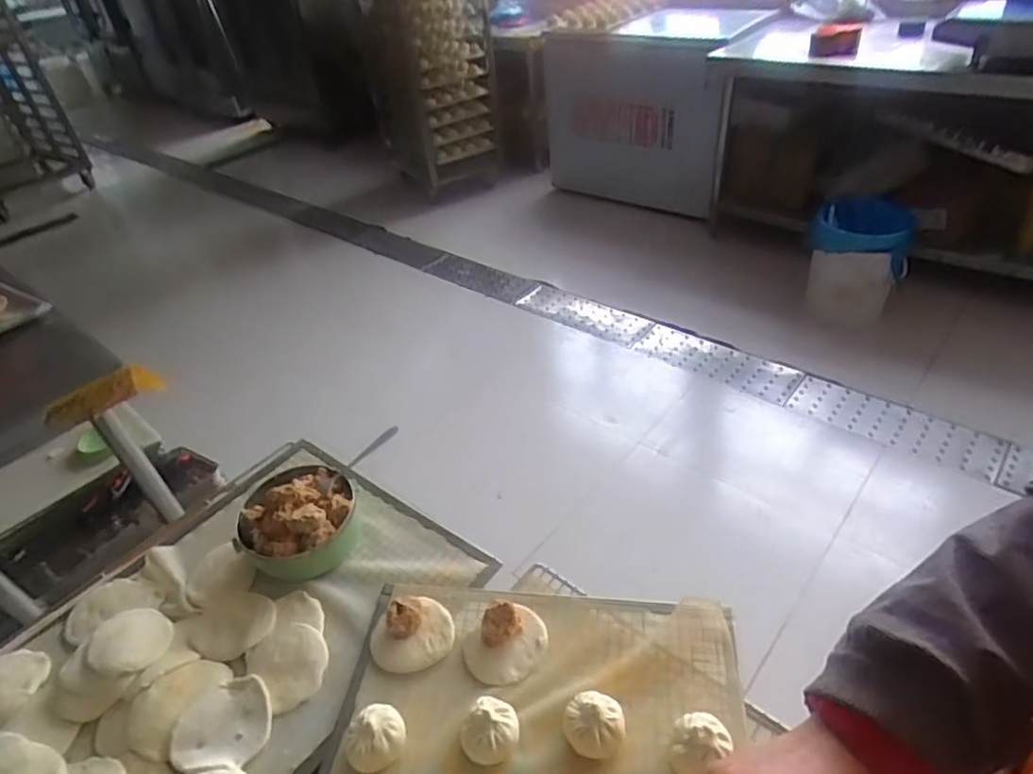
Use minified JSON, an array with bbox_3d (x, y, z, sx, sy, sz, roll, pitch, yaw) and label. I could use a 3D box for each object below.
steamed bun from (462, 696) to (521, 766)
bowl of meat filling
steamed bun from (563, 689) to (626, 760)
[{"bbox_3d":[-0.025,0.318,0.584,0.055,0.044,0.053,-12,38,-8],"label":"steamed bun"},{"bbox_3d":[-0.275,0.165,0.791,0.140,0.085,0.132,-4,37,3],"label":"bowl of meat filling"},{"bbox_3d":[0.072,0.312,0.579,0.053,0.046,0.049,-4,37,3],"label":"steamed bun"}]

